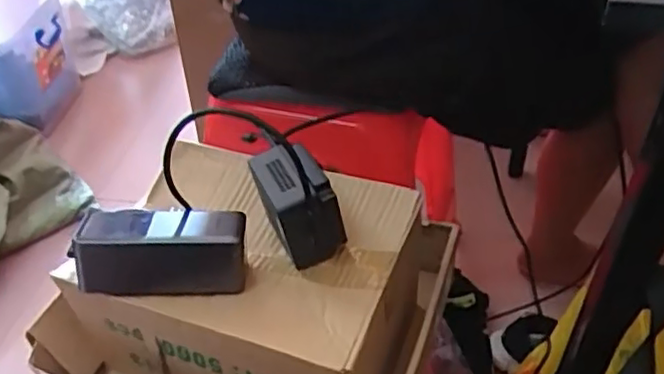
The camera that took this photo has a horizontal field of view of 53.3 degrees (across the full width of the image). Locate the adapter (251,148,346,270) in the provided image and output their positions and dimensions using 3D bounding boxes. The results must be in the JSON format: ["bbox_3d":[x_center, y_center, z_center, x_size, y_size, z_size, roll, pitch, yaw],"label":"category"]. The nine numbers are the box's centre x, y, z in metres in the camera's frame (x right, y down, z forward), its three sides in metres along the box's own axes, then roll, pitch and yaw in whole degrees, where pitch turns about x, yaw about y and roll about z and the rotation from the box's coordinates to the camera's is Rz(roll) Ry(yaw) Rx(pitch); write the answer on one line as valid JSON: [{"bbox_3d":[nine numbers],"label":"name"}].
[{"bbox_3d":[-0.027,0.010,0.533,0.055,0.090,0.071,-15,42,-13],"label":"adapter"}]

